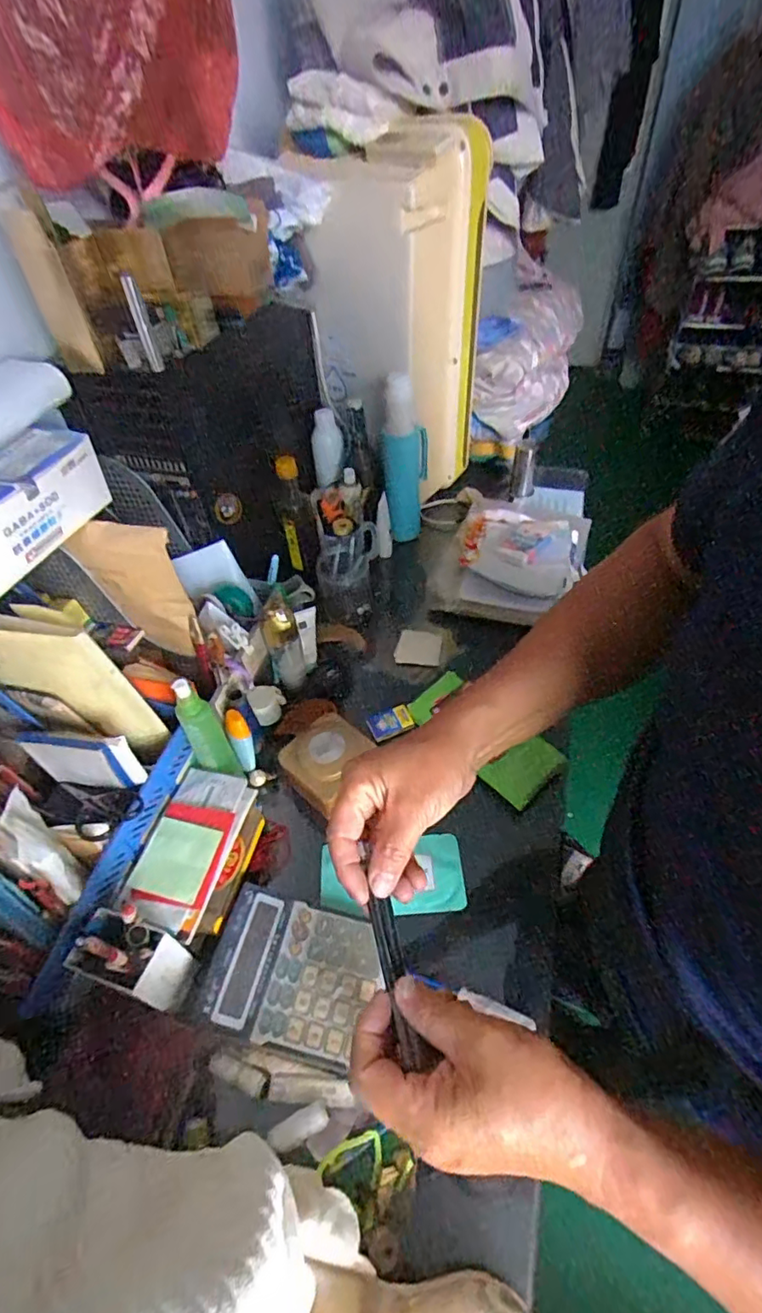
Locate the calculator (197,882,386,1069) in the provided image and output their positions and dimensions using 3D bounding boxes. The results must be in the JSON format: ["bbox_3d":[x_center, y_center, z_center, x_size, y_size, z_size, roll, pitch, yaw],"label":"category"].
[{"bbox_3d":[-0.085,0.318,0.550,0.172,0.036,0.129,8,49,12],"label":"calculator"}]

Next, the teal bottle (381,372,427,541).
[{"bbox_3d":[0.044,-0.330,0.956,0.066,0.264,0.095,4,49,9],"label":"teal bottle"}]

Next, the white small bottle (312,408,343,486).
[{"bbox_3d":[-0.094,-0.369,0.962,0.046,0.125,0.037,2,26,7],"label":"white small bottle"}]

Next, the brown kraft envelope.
[{"bbox_3d":[-0.287,-0.077,0.659,0.115,0.178,0.023,4,47,11],"label":"brown kraft envelope"}]

